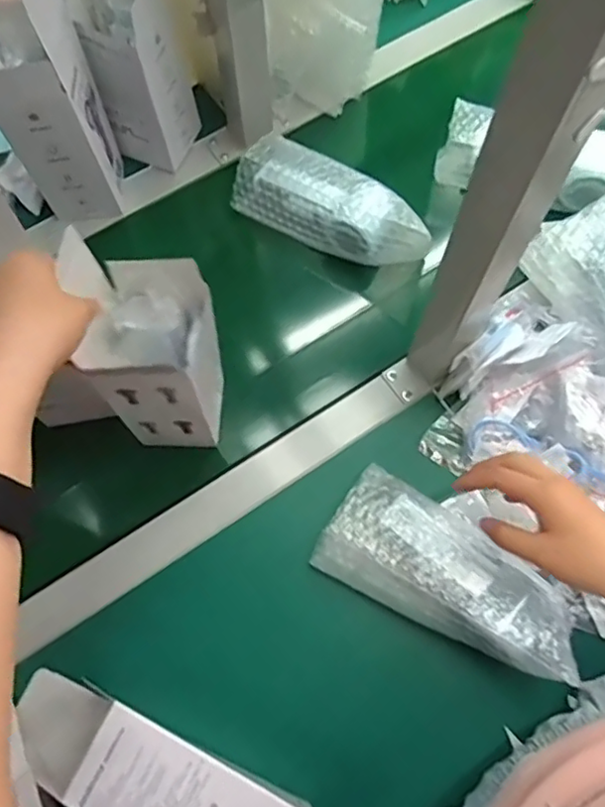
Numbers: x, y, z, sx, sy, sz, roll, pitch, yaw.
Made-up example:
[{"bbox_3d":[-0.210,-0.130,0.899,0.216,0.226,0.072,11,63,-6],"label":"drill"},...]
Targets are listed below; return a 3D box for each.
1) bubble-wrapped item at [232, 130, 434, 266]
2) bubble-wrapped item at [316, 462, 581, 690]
[{"bbox_3d":[0.032,-0.202,0.623,0.206,0.068,0.076,30,73,10],"label":"bubble-wrapped item"},{"bbox_3d":[0.118,0.135,0.495,0.199,0.060,0.094,29,73,10],"label":"bubble-wrapped item"}]

